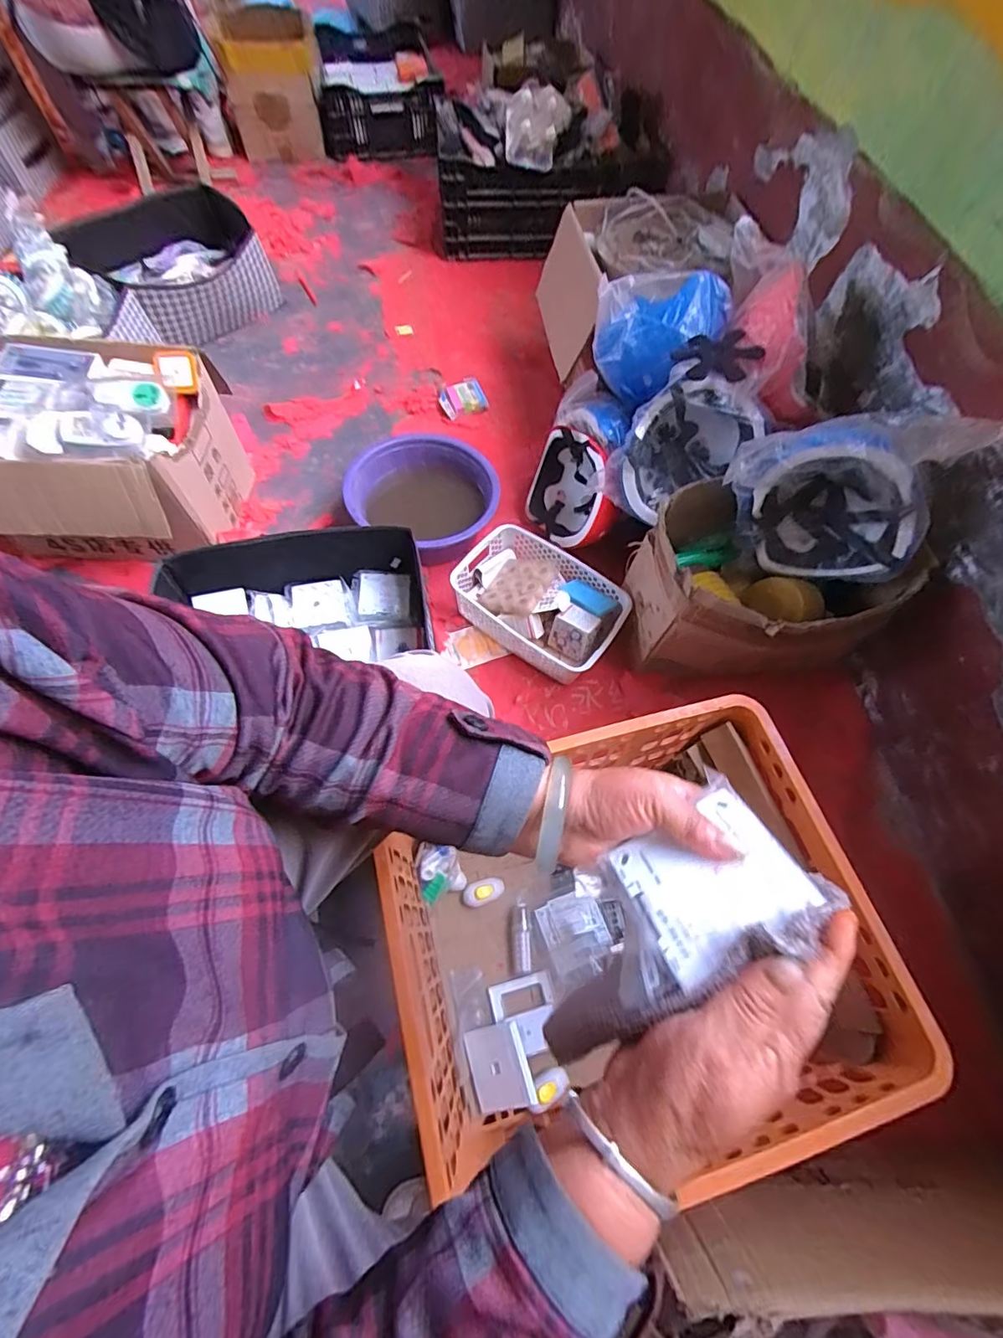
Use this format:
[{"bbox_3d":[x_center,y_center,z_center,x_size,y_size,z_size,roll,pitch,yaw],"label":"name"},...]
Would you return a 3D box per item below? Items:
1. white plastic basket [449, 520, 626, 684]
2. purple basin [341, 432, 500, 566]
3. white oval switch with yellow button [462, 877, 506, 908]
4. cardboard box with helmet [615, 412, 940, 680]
[{"bbox_3d":[0.073,-0.126,0.947,0.292,0.090,0.210,38,68,16],"label":"white plastic basket"},{"bbox_3d":[-0.154,-0.326,1.057,0.291,0.125,0.266,22,65,9],"label":"purple basin"},{"bbox_3d":[-0.025,0.324,0.754,0.063,0.027,0.032,-11,64,-23],"label":"white oval switch with yellow button"},{"bbox_3d":[0.415,-0.156,0.784,0.357,0.362,0.251,-8,64,-6],"label":"cardboard box with helmet"}]

